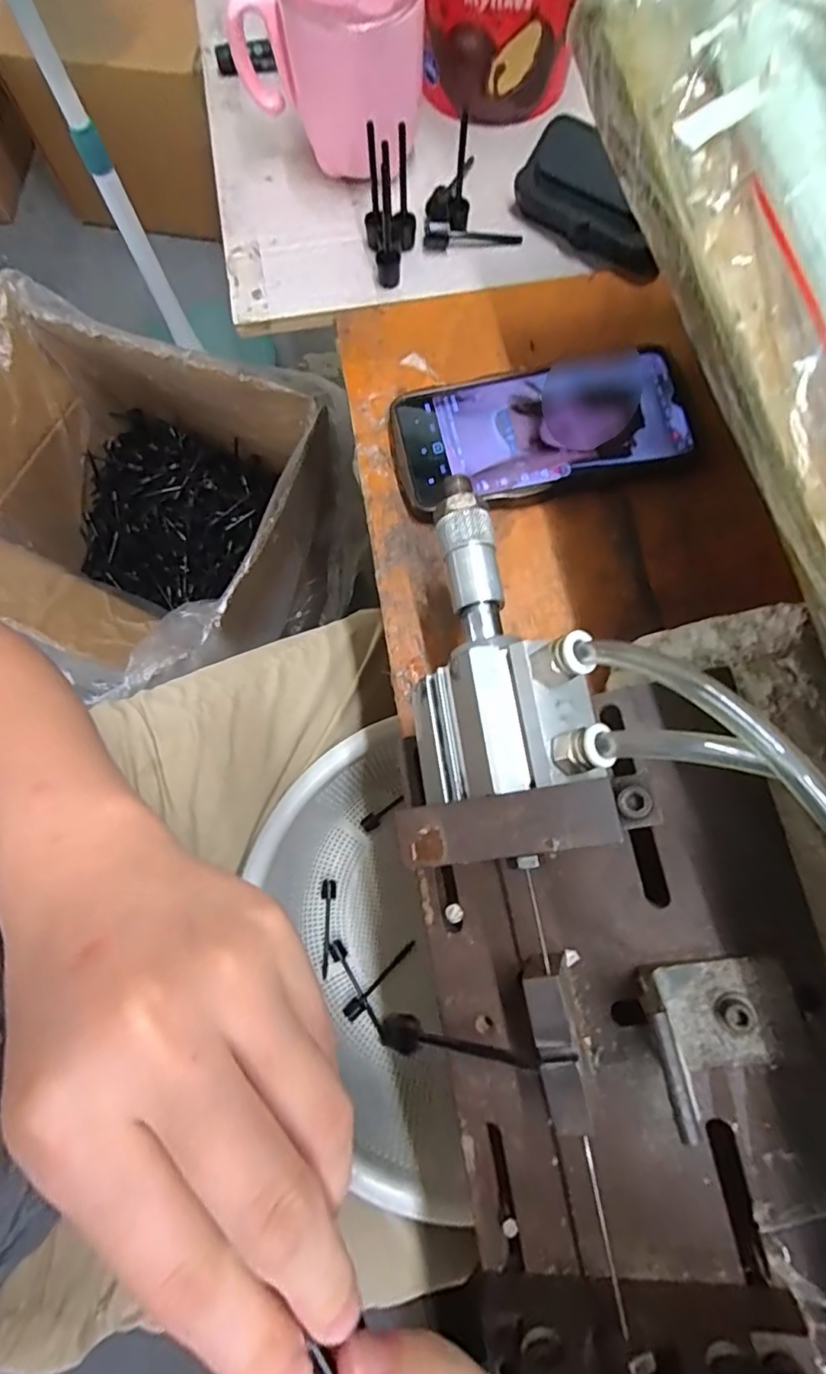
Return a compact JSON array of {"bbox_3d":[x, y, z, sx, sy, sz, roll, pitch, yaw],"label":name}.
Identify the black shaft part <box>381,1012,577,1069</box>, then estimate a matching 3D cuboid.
[{"bbox_3d":[0.021,0.142,0.218,0.013,0.093,0.013,1,71,-44],"label":"black shaft part"}]

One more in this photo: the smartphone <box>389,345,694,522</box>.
[{"bbox_3d":[0.071,-0.145,0.310,0.161,0.011,0.076,-11,77,-2],"label":"smartphone"}]

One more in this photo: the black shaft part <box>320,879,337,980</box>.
[{"bbox_3d":[-0.081,0.230,0.521,0.015,0.013,0.087,-2,77,0],"label":"black shaft part"}]

